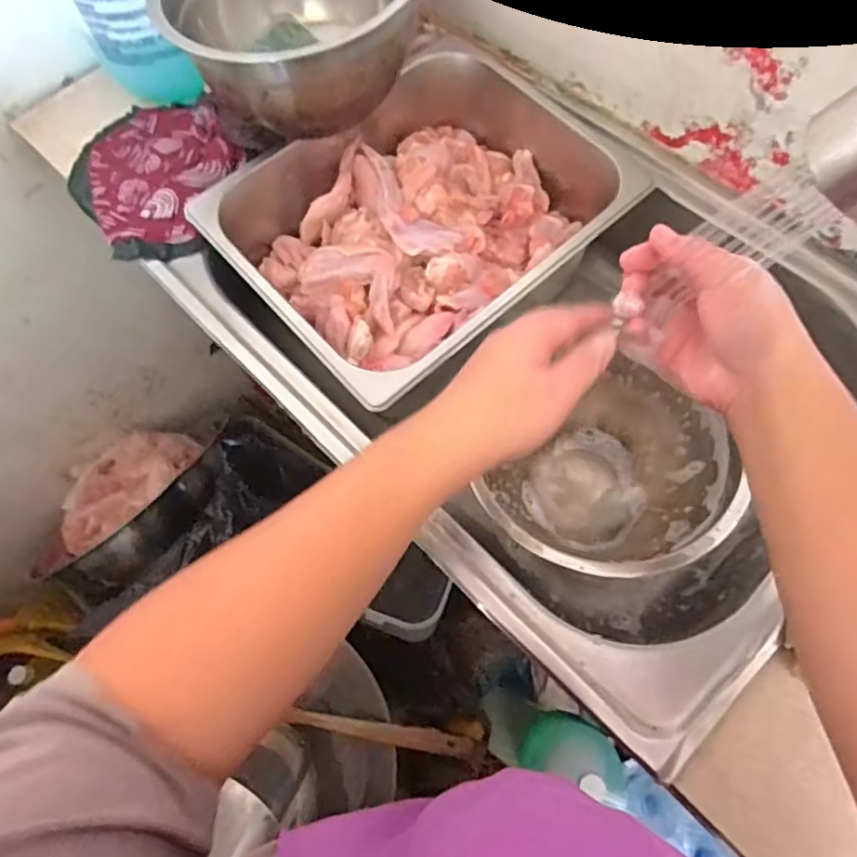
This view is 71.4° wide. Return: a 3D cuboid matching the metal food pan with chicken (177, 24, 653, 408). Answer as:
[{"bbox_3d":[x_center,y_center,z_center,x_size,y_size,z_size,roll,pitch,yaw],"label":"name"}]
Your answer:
[{"bbox_3d":[-0.005,-0.200,0.557,0.340,0.090,0.277,-40,70,-13],"label":"metal food pan with chicken"}]

